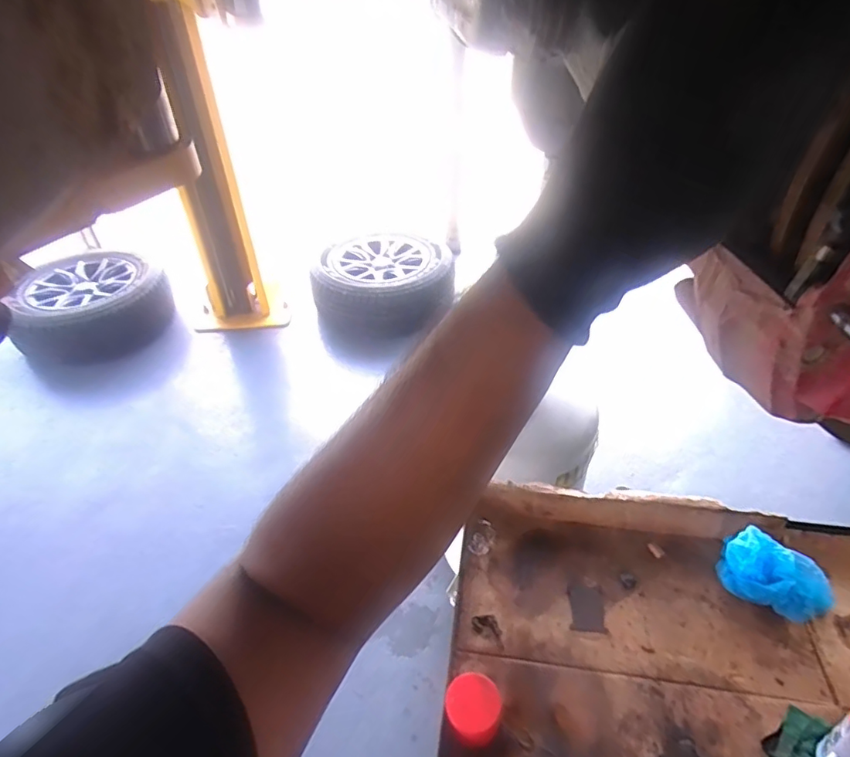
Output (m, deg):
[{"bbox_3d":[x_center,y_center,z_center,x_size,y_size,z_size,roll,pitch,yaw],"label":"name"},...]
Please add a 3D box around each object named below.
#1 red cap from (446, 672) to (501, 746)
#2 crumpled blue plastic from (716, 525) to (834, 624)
[{"bbox_3d":[0.058,0.400,0.637,0.065,0.049,0.064,-1,40,1],"label":"red cap"},{"bbox_3d":[0.497,0.275,0.743,0.143,0.063,0.082,21,45,24],"label":"crumpled blue plastic"}]

